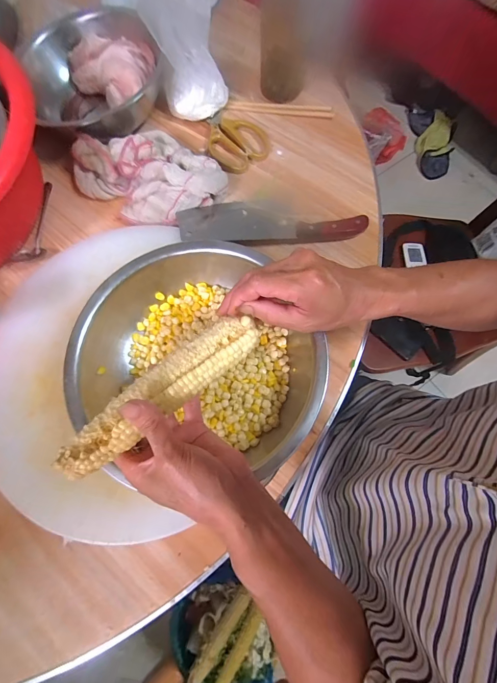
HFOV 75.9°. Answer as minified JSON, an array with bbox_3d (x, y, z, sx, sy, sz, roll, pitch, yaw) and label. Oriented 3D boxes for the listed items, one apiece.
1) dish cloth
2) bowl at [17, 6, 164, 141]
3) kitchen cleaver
[{"bbox_3d":[-0.163,-0.271,0.505,0.242,0.053,0.140,32,77,10],"label":"dish cloth"},{"bbox_3d":[-0.254,-0.457,0.560,0.202,0.088,0.214,-1,73,2],"label":"bowl"},{"bbox_3d":[0.036,-0.182,0.495,0.281,0.028,0.074,1,74,2],"label":"kitchen cleaver"}]

